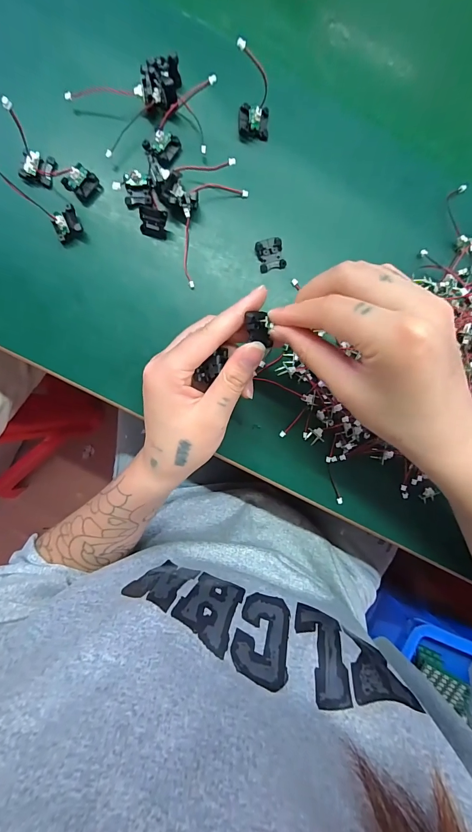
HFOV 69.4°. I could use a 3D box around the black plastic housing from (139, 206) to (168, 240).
[{"bbox_3d":[-0.064,-0.150,0.264,0.020,0.024,0.010,14,67,-6],"label":"black plastic housing"}]

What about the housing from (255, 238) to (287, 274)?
[{"bbox_3d":[0.028,-0.131,0.277,0.021,0.007,0.024,-13,94,-3],"label":"housing"}]

